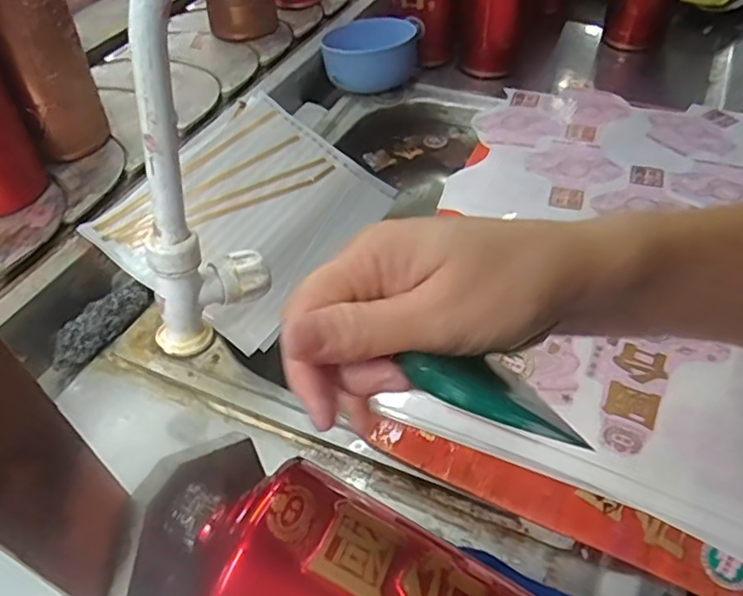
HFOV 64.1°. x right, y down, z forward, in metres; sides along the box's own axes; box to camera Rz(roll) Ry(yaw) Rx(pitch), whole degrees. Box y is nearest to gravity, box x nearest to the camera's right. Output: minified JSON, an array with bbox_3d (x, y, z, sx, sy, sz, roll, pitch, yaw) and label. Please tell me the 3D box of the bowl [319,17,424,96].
[{"bbox_3d":[0.002,-0.288,0.693,0.107,0.058,0.093,7,49,4],"label":"bowl"}]

